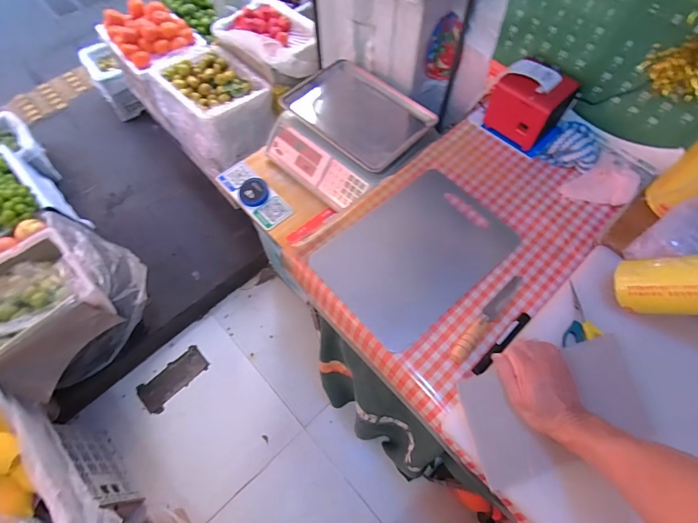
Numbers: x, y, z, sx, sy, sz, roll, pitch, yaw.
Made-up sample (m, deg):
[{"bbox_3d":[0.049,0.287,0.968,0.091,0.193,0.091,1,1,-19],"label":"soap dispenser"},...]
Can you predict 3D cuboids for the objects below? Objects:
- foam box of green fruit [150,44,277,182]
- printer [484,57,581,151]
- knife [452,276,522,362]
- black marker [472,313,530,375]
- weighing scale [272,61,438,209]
[{"bbox_3d":[-0.515,-0.588,1.484,0.333,0.294,0.430,-41,69,-18],"label":"foam box of green fruit"},{"bbox_3d":[0.383,-0.338,0.800,0.127,0.124,0.126,-39,68,-17],"label":"printer"},{"bbox_3d":[0.235,0.089,0.642,0.020,0.026,0.200,39,70,19],"label":"knife"},{"bbox_3d":[0.248,0.130,0.618,0.138,0.014,0.018,-40,69,-18],"label":"black marker"},{"bbox_3d":[0.000,-0.331,0.981,0.363,0.115,0.336,40,70,19],"label":"weighing scale"}]

